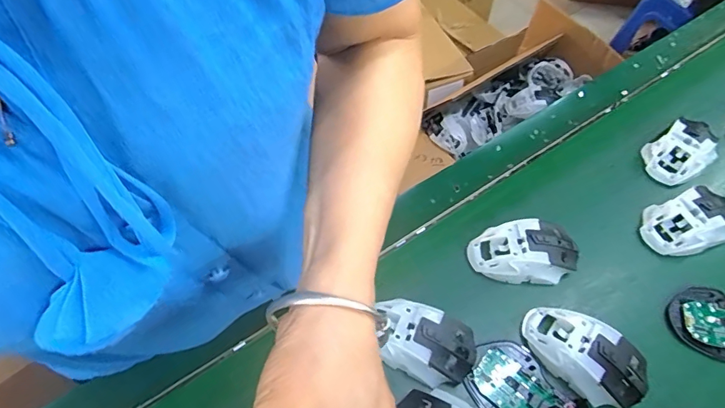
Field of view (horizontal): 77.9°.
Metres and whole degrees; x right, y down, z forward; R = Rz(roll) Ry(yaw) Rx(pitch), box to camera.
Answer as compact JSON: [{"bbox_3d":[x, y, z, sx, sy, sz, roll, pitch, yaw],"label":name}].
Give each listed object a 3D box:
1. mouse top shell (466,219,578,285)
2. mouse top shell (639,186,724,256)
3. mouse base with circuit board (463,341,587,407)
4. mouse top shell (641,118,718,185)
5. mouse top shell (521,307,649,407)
[{"bbox_3d":[0.176,0.056,0.495,0.110,0.052,0.060,-1,58,0],"label":"mouse top shell"},{"bbox_3d":[0.375,0.017,0.510,0.111,0.037,0.067,-18,59,-11],"label":"mouse top shell"},{"bbox_3d":[0.152,0.178,0.416,0.070,0.017,0.109,-35,64,-20],"label":"mouse base with circuit board"},{"bbox_3d":[0.395,-0.065,0.561,0.082,0.038,0.068,-24,60,-14],"label":"mouse top shell"},{"bbox_3d":[0.214,0.141,0.431,0.063,0.034,0.113,-38,65,-21],"label":"mouse top shell"}]

